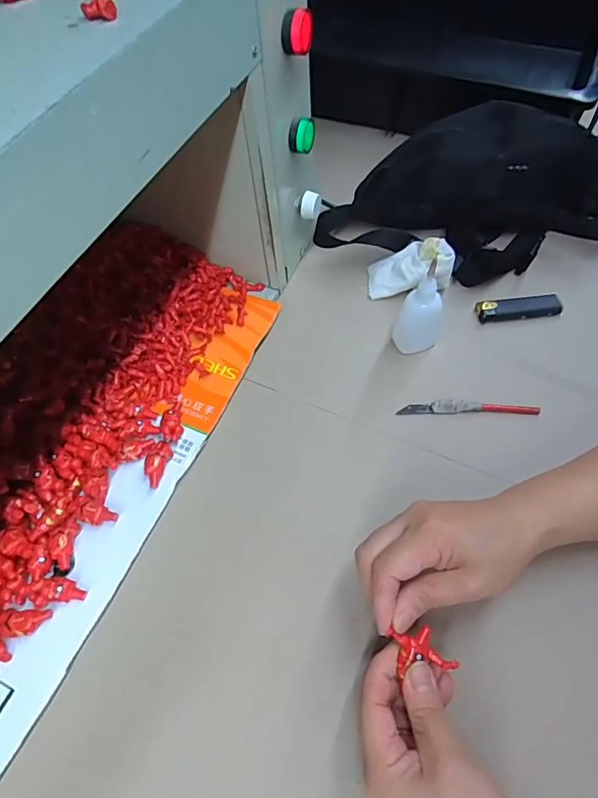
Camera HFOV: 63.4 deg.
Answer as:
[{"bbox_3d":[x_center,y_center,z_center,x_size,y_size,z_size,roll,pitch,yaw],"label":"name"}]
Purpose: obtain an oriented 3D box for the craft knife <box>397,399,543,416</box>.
[{"bbox_3d":[0.150,0.008,0.428,0.120,0.011,0.009,0,58,3],"label":"craft knife"}]

